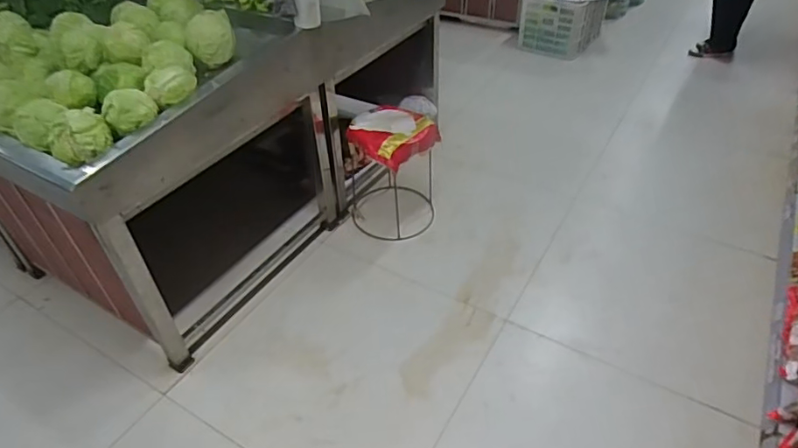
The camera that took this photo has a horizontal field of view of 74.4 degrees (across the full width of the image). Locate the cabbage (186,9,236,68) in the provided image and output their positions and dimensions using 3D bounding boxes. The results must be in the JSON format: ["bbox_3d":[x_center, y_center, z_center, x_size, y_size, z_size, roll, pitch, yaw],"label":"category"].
[{"bbox_3d":[-0.569,-0.563,1.584,0.137,0.132,0.113,-17,42,-17],"label":"cabbage"}]

